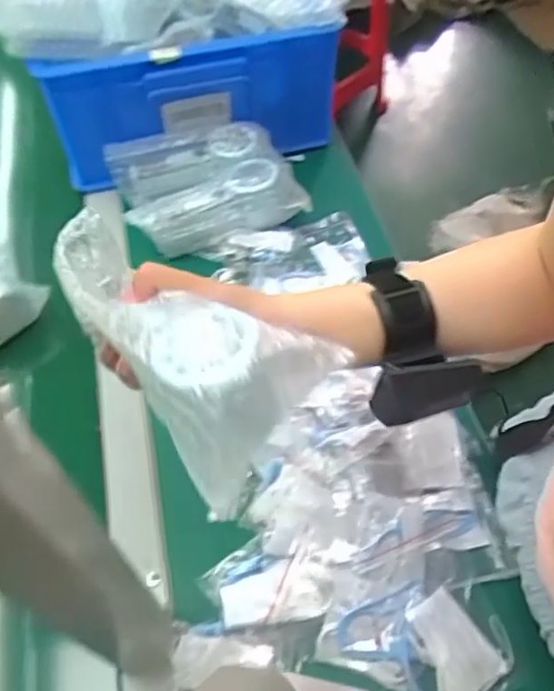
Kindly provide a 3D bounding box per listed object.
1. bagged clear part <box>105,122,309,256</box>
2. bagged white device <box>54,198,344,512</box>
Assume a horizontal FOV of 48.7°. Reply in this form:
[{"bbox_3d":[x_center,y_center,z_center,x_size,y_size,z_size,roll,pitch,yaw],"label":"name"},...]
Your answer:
[{"bbox_3d":[-0.081,-0.184,0.701,0.197,0.064,0.135,-14,56,-13],"label":"bagged clear part"},{"bbox_3d":[-0.056,-0.009,0.342,0.089,0.053,0.188,-35,59,-25],"label":"bagged white device"}]

